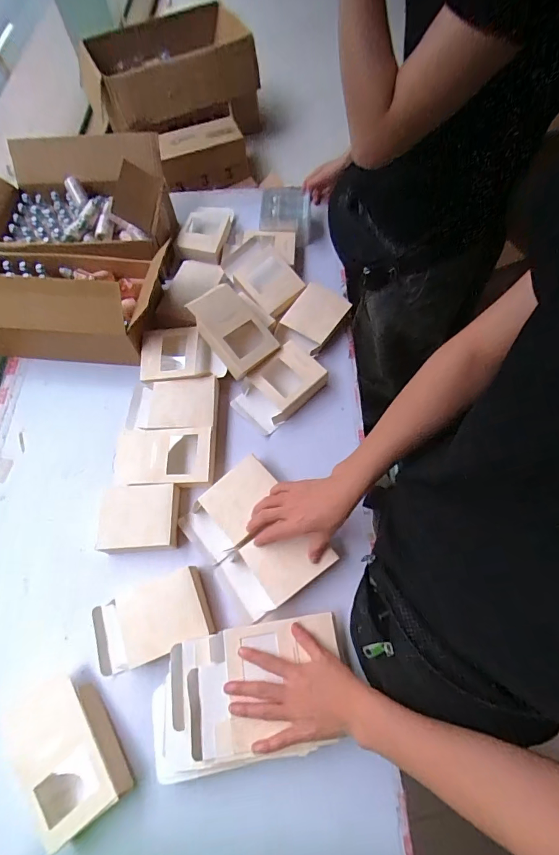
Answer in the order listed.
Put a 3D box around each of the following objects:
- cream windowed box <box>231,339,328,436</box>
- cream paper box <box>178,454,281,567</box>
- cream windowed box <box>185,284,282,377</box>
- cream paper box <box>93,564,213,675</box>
[{"bbox_3d":[0.001,-0.072,0.674,0.155,0.031,0.098,-39,76,-13],"label":"cream windowed box"},{"bbox_3d":[-0.067,0.122,0.595,0.144,0.039,0.094,-37,76,-13],"label":"cream paper box"},{"bbox_3d":[-0.077,-0.167,0.675,0.147,0.032,0.100,48,58,-4],"label":"cream windowed box"},{"bbox_3d":[-0.175,0.258,0.535,0.154,0.042,0.090,-20,73,-8],"label":"cream paper box"}]

